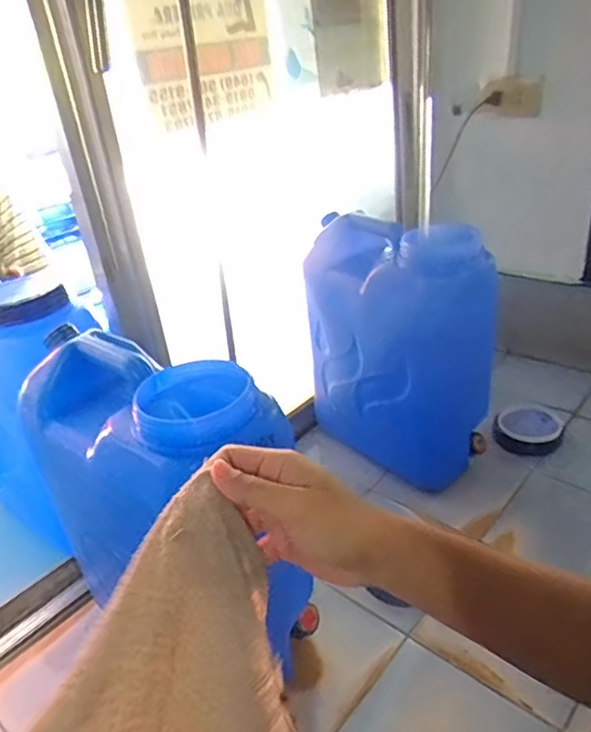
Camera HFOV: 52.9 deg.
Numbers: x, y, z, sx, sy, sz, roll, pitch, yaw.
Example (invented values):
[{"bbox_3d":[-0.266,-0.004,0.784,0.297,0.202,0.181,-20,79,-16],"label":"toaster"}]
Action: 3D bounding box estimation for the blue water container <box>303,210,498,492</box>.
[{"bbox_3d":[0.167,-0.041,1.021,0.168,0.411,0.292,-24,34,-29],"label":"blue water container"}]

